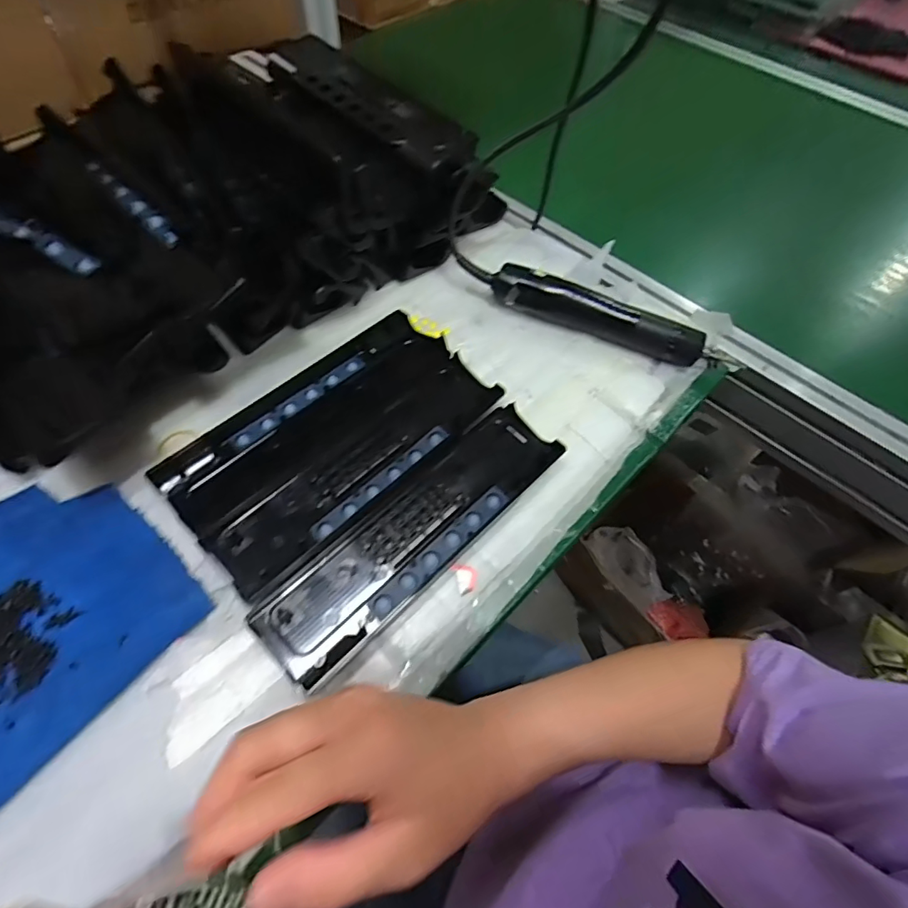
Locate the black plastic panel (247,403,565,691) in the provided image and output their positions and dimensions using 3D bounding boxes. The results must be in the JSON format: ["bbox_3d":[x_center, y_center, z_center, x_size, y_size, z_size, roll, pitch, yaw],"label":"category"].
[{"bbox_3d":[-0.024,0.050,0.354,0.241,0.014,0.066,-39,68,-24],"label":"black plastic panel"}]

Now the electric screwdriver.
[{"bbox_3d":[0.132,-0.129,0.466,0.194,0.039,0.033,19,59,8],"label":"electric screwdriver"}]

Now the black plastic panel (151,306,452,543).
[{"bbox_3d":[-0.113,-0.035,0.404,0.070,0.015,0.241,41,64,20],"label":"black plastic panel"}]

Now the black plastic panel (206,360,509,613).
[{"bbox_3d":[-0.068,0.006,0.383,0.062,0.016,0.242,40,64,19],"label":"black plastic panel"}]

